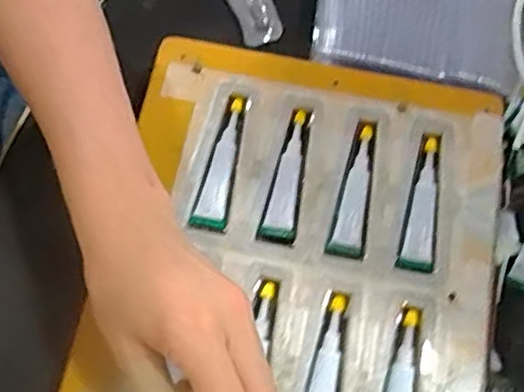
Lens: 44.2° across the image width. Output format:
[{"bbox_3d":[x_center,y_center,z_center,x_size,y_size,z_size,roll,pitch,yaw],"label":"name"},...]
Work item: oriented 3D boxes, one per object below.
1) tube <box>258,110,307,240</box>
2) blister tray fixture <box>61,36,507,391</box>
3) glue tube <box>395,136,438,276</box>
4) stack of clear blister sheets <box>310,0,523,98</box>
[{"bbox_3d":[0.017,-0.013,0.397,0.019,0.004,0.083,13,72,3],"label":"tube"},{"bbox_3d":[0.010,0.094,0.357,0.226,0.014,0.371,12,72,3],"label":"blister tray fixture"},{"bbox_3d":[0.099,0.005,0.394,0.018,0.006,0.085,13,72,3],"label":"glue tube"},{"bbox_3d":[0.105,-0.119,0.453,0.137,0.027,0.100,11,72,2],"label":"stack of clear blister sheets"}]

